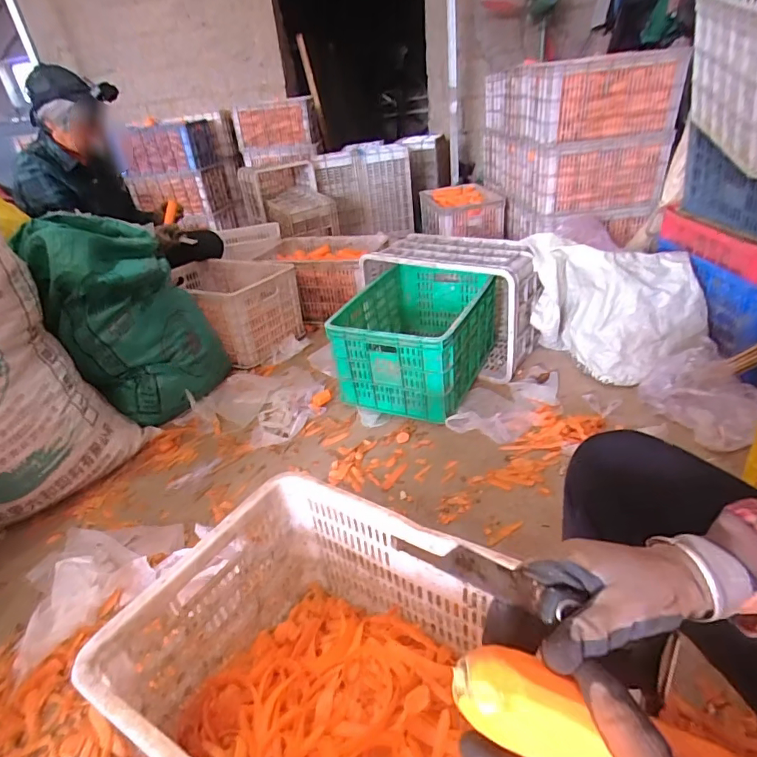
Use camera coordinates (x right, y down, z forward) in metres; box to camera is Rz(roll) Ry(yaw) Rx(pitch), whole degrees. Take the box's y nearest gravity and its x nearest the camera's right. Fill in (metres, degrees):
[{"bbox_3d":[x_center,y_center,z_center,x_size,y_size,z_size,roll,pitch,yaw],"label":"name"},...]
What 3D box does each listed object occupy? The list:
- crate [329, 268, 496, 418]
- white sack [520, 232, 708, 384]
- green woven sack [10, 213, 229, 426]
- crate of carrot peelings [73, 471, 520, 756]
[{"bbox_3d":[0.131,-0.145,1.439,0.368,0.258,0.542,7,33,23],"label":"crate"},{"bbox_3d":[0.654,-0.191,1.330,0.468,0.350,0.207,7,33,22],"label":"white sack"},{"bbox_3d":[-0.698,-0.157,1.300,0.353,0.537,0.337,-14,31,-12],"label":"green woven sack"},{"bbox_3d":[-0.019,0.391,0.564,0.505,0.264,0.345,13,36,30],"label":"crate of carrot peelings"}]

